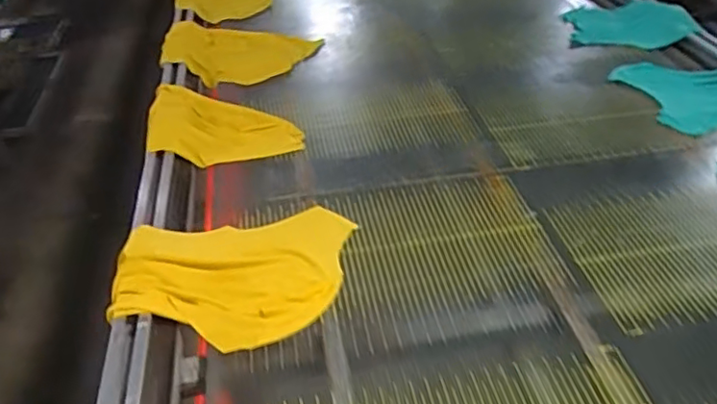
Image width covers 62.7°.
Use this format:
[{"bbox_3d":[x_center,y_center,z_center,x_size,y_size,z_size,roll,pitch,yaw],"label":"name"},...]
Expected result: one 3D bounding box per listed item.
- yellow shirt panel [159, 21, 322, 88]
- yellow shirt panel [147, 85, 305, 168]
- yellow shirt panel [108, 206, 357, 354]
[{"bbox_3d":[-0.315,-0.397,1.529,0.407,0.052,0.299,5,38,8],"label":"yellow shirt panel"},{"bbox_3d":[-0.290,-0.181,1.260,0.305,0.042,0.300,-9,39,-9],"label":"yellow shirt panel"},{"bbox_3d":[-0.172,0.102,0.885,0.373,0.044,0.255,-14,40,-15],"label":"yellow shirt panel"}]

